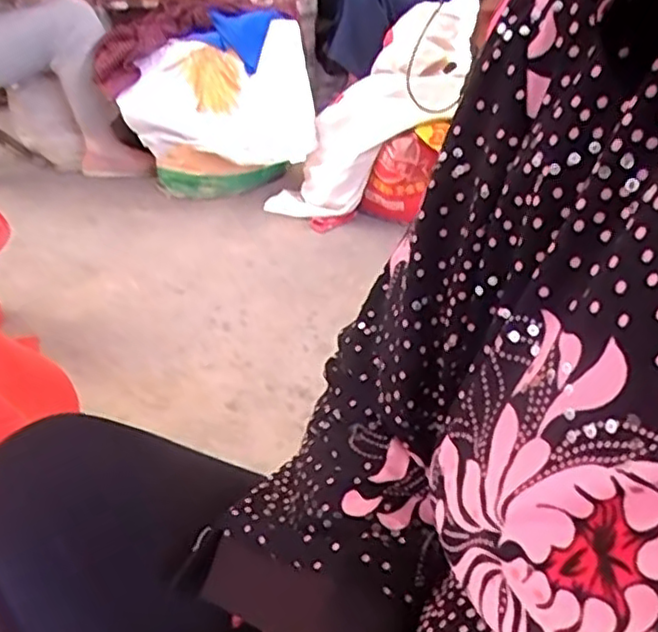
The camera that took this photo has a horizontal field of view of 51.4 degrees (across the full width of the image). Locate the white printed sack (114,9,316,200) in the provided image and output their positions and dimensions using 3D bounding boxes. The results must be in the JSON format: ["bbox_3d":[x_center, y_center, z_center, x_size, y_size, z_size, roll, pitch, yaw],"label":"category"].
[{"bbox_3d":[-0.239,-0.474,1.612,0.371,0.397,0.335,5,32,4],"label":"white printed sack"}]

